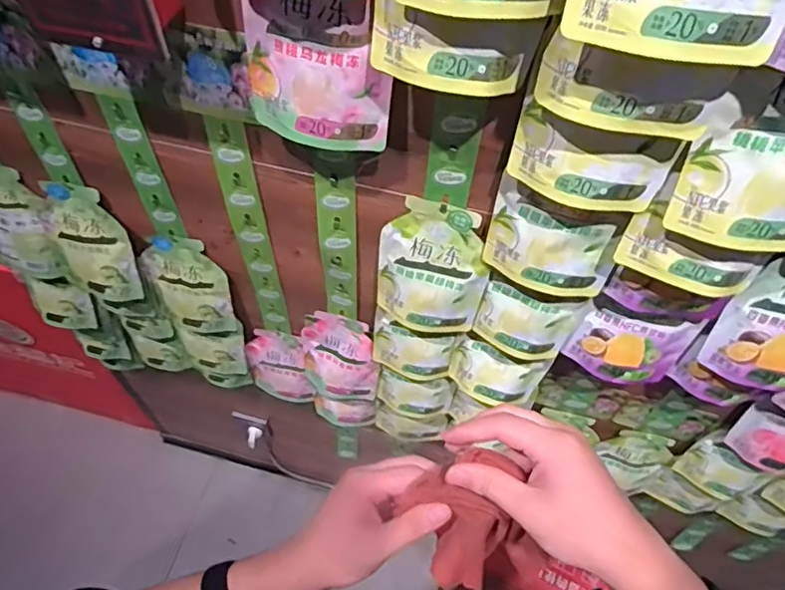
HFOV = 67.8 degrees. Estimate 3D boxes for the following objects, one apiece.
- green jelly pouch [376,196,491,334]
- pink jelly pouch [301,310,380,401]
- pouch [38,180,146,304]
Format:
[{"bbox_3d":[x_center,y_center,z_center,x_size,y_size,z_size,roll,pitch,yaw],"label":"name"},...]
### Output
[{"bbox_3d":[0.044,-0.025,0.683,0.127,0.184,0.046,17,57,9],"label":"green jelly pouch"},{"bbox_3d":[-0.084,0.104,0.935,0.126,0.193,0.046,14,57,7],"label":"pink jelly pouch"},{"bbox_3d":[-0.440,-0.067,0.863,0.130,0.213,0.027,15,40,7],"label":"pouch"}]

